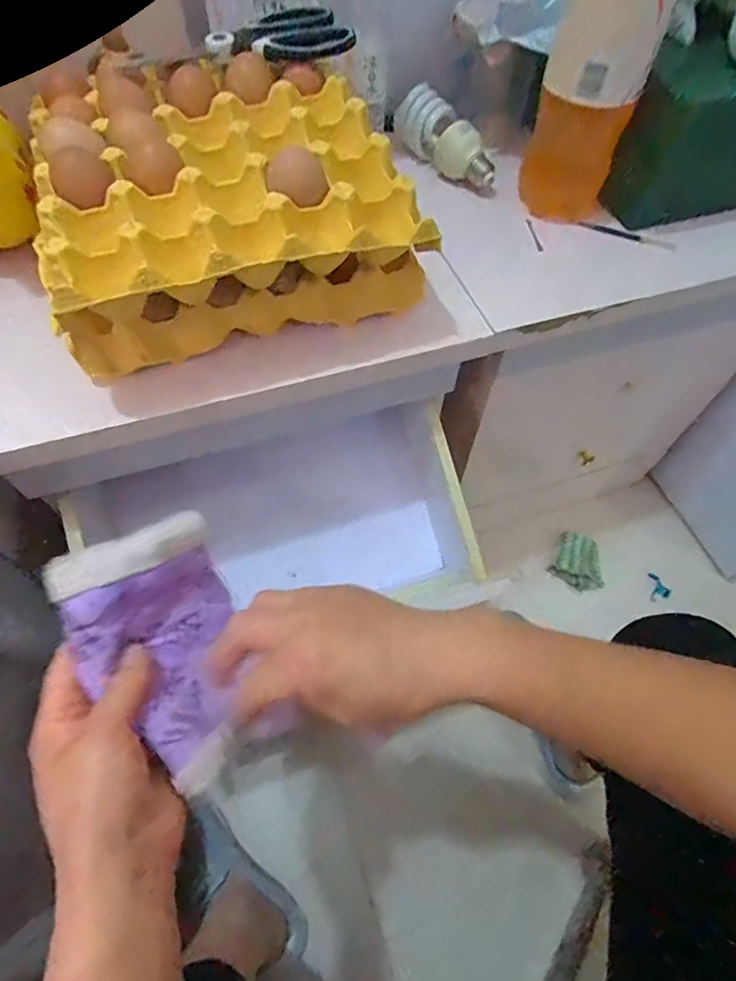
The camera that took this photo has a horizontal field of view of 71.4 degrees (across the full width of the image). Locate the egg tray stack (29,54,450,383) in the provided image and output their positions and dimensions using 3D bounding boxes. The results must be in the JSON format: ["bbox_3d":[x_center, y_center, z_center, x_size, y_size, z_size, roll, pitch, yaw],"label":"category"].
[{"bbox_3d":[-0.116,-0.222,0.425,0.282,0.110,0.231,-17,61,-11],"label":"egg tray stack"}]

